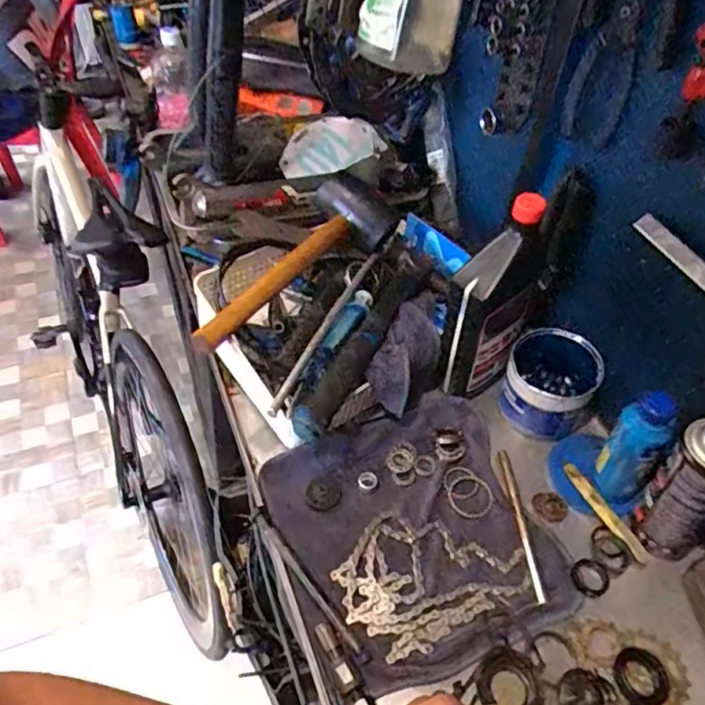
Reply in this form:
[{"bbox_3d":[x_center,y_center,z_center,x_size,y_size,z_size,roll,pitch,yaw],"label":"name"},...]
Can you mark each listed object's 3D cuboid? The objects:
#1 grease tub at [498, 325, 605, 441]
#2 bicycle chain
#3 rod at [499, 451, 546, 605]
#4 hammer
[{"bbox_3d":[0.234,0.036,0.706,0.096,0.101,0.096,1,48,-2],"label":"grease tub"},{"bbox_3d":[0.073,0.216,0.597,0.180,0.008,0.127,-23,53,-21],"label":"bicycle chain"},{"bbox_3d":[0.182,0.183,0.640,0.013,0.014,0.174,0,48,-3],"label":"rod"},{"bbox_3d":[-0.060,-0.113,0.719,0.097,0.048,0.319,26,52,20],"label":"hammer"}]

